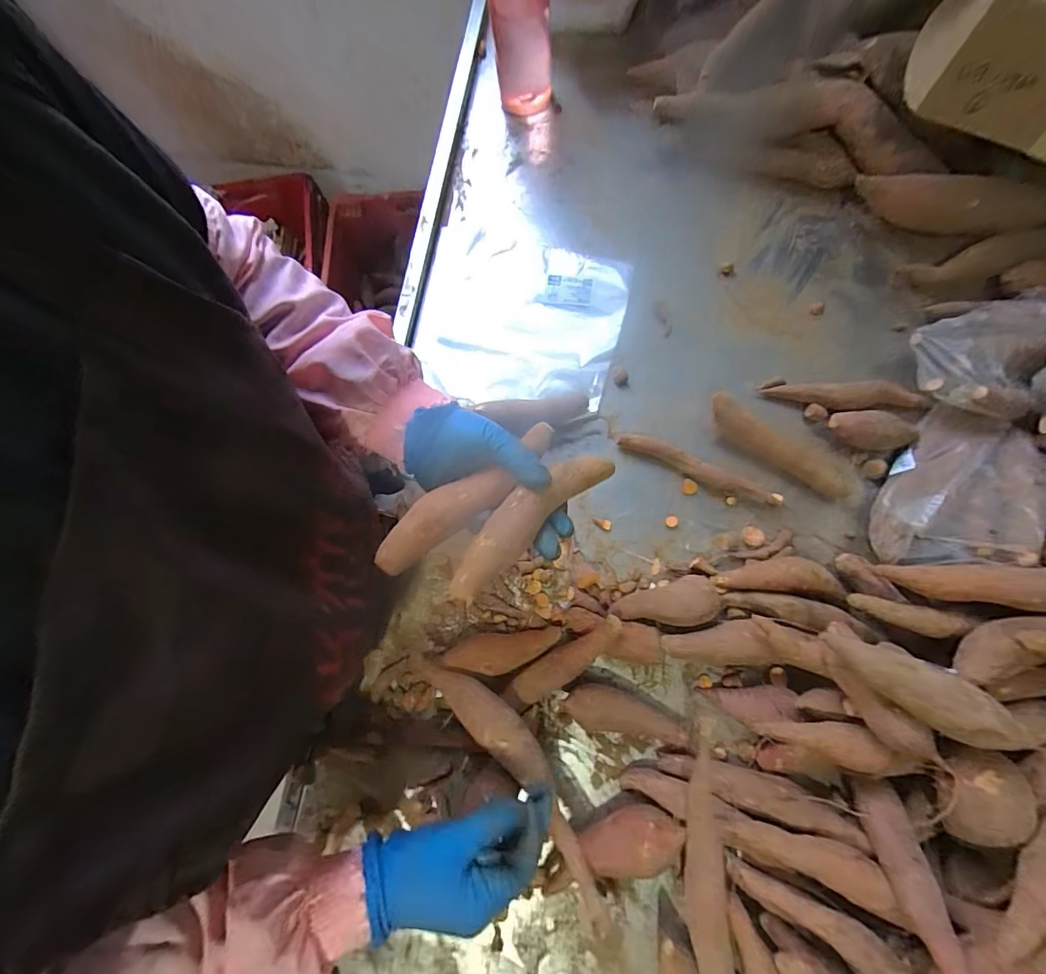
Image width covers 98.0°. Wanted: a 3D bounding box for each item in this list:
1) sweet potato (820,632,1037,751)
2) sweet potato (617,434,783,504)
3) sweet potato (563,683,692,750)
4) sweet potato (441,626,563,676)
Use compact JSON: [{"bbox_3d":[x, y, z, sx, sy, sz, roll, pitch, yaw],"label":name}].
[{"bbox_3d":[0.286,0.146,0.328,0.124,0.030,0.034,28,74,21],"label":"sweet potato"},{"bbox_3d":[0.187,-0.019,0.478,0.176,0.018,0.024,18,78,7],"label":"sweet potato"},{"bbox_3d":[0.098,0.213,0.429,0.115,0.035,0.040,10,77,6],"label":"sweet potato"},{"bbox_3d":[-0.020,0.160,0.439,0.110,0.032,0.036,-6,76,2],"label":"sweet potato"}]

